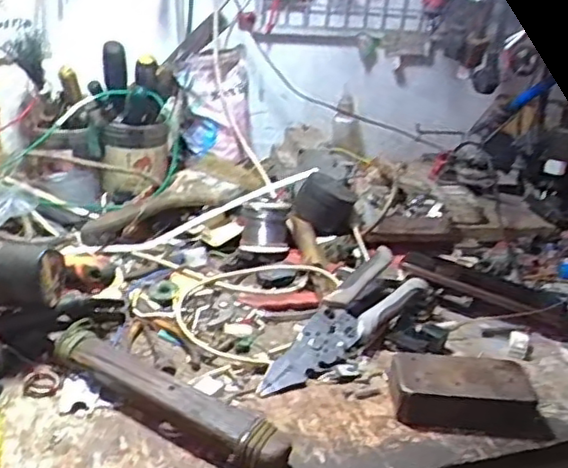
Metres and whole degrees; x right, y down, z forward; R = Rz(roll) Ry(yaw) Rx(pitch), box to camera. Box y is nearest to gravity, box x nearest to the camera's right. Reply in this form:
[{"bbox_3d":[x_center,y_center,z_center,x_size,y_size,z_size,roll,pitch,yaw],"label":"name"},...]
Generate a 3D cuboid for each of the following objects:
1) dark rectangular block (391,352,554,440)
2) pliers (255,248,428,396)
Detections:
[{"bbox_3d":[0.142,0.123,0.518,0.113,0.032,0.054,7,26,2],"label":"dark rectangular block"},{"bbox_3d":[0.053,0.078,0.589,0.051,0.028,0.200,25,44,33],"label":"pliers"}]

